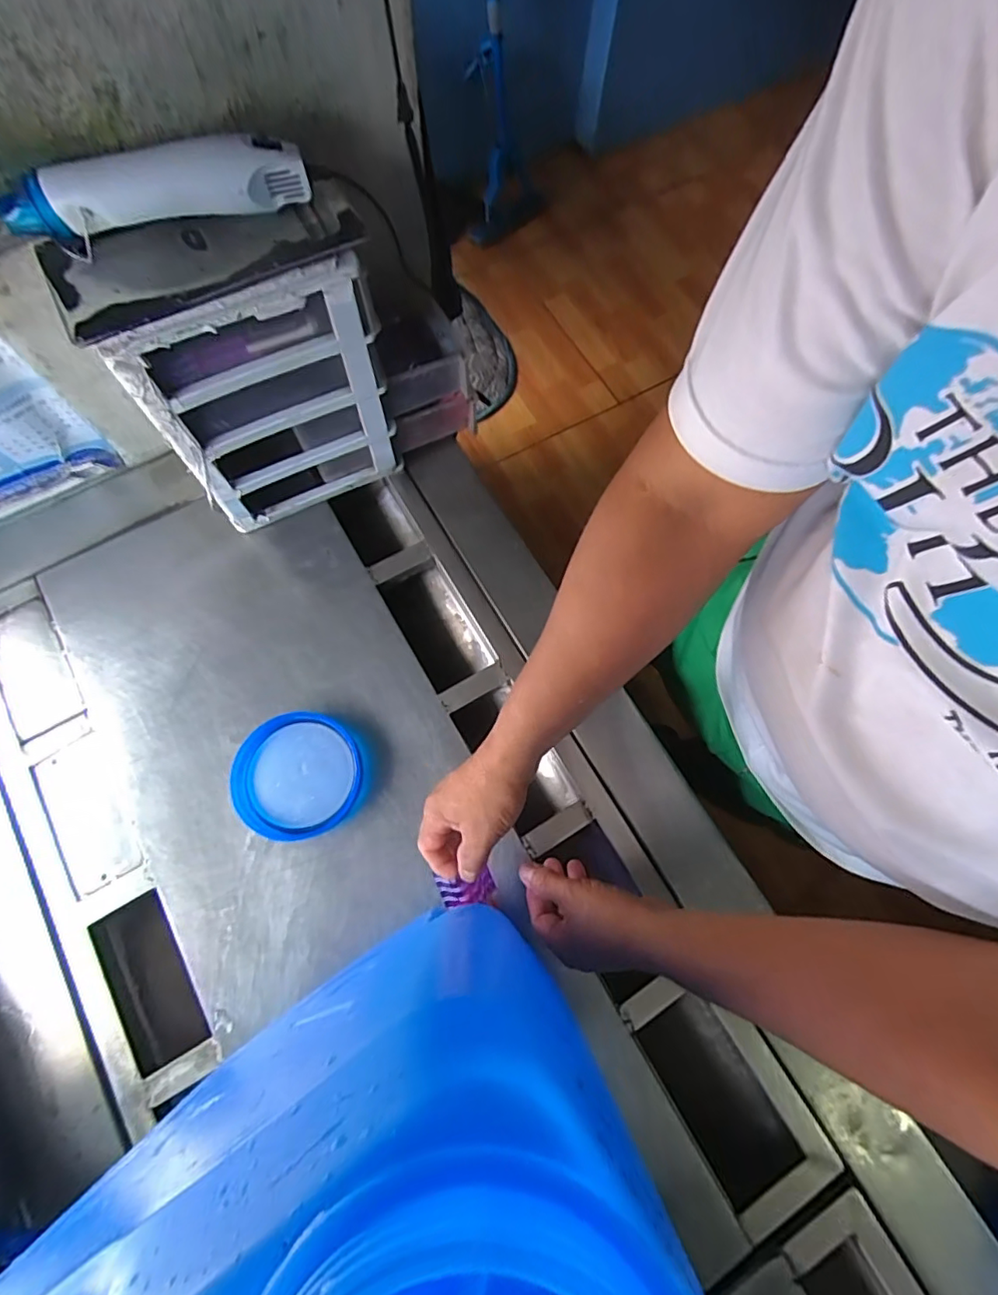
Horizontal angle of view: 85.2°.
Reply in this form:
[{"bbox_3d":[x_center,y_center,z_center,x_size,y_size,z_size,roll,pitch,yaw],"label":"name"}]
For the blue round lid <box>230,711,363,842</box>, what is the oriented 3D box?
[{"bbox_3d":[-0.208,0.131,0.558,0.123,0.019,0.121,1,73,-2],"label":"blue round lid"}]

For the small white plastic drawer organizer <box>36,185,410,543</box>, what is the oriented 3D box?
[{"bbox_3d":[-0.228,-0.262,0.548,0.238,0.258,0.118,-23,75,-9],"label":"small white plastic drawer organizer"}]

